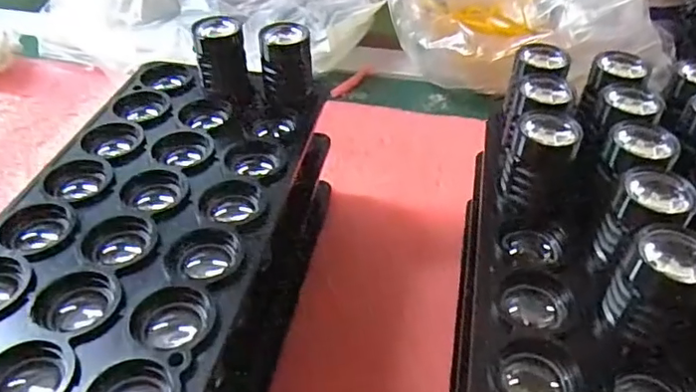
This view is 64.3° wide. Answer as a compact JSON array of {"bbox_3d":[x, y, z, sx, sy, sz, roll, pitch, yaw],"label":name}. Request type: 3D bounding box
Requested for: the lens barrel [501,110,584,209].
[{"bbox_3d":[0.071,-0.012,0.206,0.022,0.033,0.027,21,45,21],"label":"lens barrel"}]

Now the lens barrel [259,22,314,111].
[{"bbox_3d":[-0.028,-0.059,0.253,0.023,0.032,0.020,-4,41,-6],"label":"lens barrel"}]

